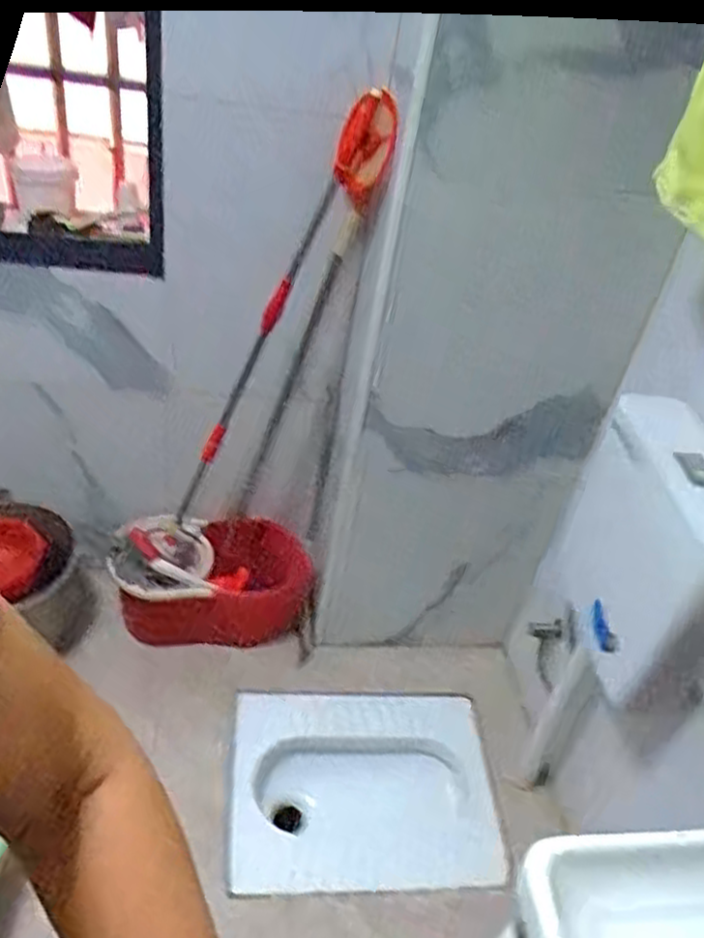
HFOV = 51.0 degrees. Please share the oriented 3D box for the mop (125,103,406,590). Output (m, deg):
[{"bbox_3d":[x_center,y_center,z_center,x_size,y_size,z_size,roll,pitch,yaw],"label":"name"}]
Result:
[{"bbox_3d":[-0.191,-0.191,1.452,0.189,1.093,0.175,6,38,-37],"label":"mop"}]

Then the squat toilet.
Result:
[{"bbox_3d":[0.030,0.736,1.680,0.591,0.169,0.426,1,45,-6],"label":"squat toilet"}]

